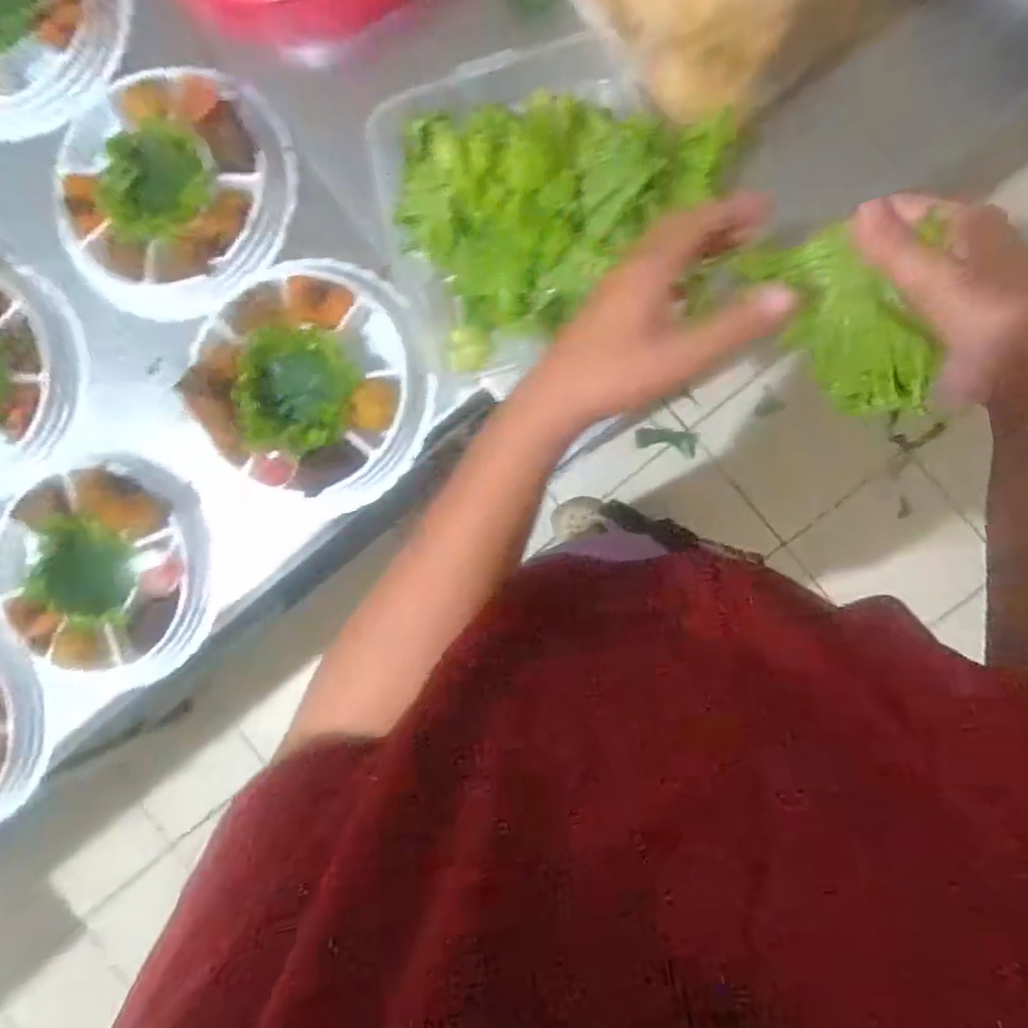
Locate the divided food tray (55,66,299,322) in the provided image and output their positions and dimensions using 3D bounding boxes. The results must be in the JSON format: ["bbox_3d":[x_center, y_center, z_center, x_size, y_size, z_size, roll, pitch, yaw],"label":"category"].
[{"bbox_3d":[-0.315,-0.301,0.594,0.215,0.041,0.221,43,96,3],"label":"divided food tray"}]

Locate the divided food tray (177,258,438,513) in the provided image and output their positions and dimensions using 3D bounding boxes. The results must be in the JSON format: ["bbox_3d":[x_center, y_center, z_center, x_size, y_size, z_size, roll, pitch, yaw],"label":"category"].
[{"bbox_3d":[-0.179,-0.121,0.572,0.212,0.049,0.199,29,95,4],"label":"divided food tray"}]

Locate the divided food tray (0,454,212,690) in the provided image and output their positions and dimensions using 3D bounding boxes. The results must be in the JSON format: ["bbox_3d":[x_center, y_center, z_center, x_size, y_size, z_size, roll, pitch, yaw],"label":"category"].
[{"bbox_3d":[-0.394,0.052,0.620,0.219,0.066,0.218,-8,91,6],"label":"divided food tray"}]

